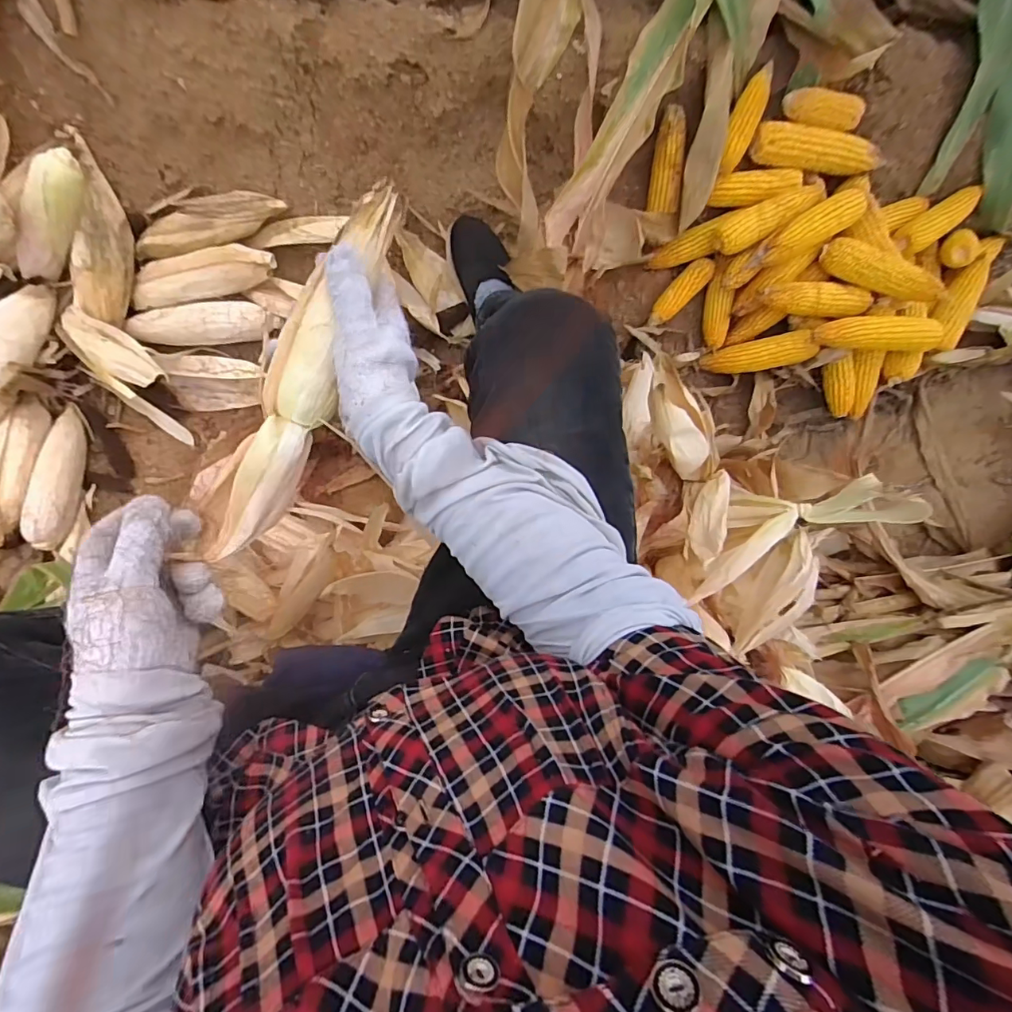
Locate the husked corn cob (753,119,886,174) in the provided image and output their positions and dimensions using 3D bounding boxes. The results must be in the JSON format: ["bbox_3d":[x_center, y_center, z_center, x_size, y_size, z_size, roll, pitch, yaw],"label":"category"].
[{"bbox_3d":[0.530,-0.596,0.839,0.252,0.045,0.051,0,90,-9],"label":"husked corn cob"}]

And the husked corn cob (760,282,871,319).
[{"bbox_3d":[0.526,-0.351,0.856,0.199,0.044,0.049,-1,91,-9],"label":"husked corn cob"}]

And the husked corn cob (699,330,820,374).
[{"bbox_3d":[0.454,-0.272,0.908,0.192,0.049,0.056,-8,92,12],"label":"husked corn cob"}]

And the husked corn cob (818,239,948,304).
[{"bbox_3d":[0.614,-0.377,0.813,0.201,0.068,0.046,26,86,7],"label":"husked corn cob"}]

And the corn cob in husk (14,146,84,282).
[{"bbox_3d":[-0.614,-0.383,0.676,0.048,0.044,0.187,38,116,-8],"label":"corn cob in husk"}]

